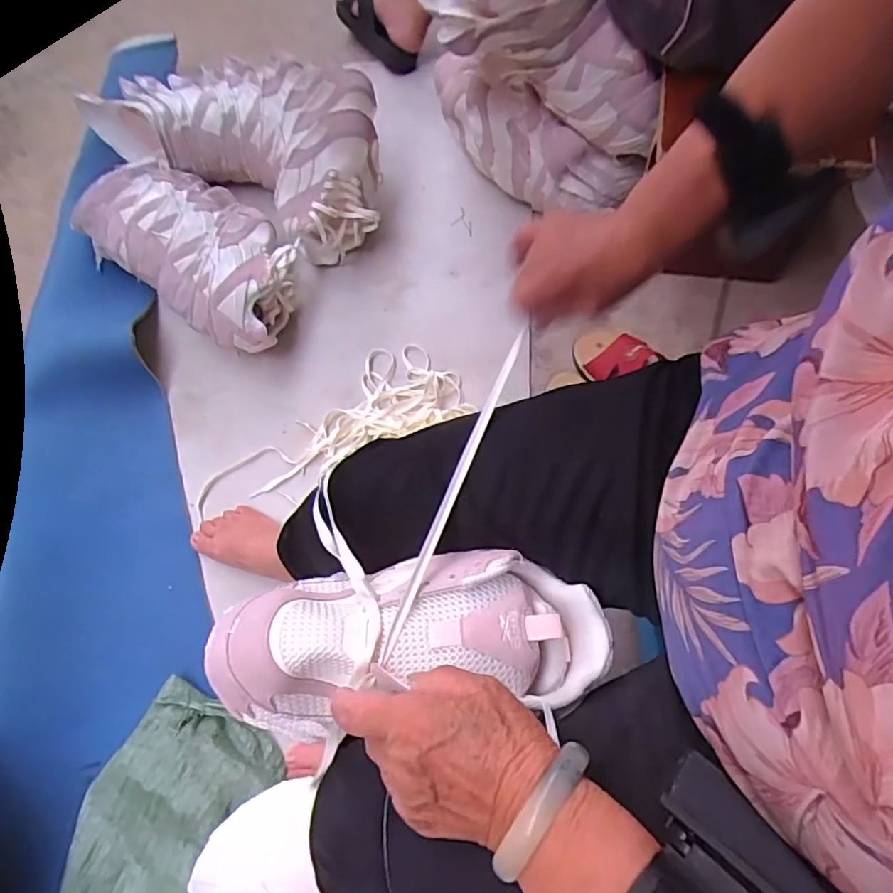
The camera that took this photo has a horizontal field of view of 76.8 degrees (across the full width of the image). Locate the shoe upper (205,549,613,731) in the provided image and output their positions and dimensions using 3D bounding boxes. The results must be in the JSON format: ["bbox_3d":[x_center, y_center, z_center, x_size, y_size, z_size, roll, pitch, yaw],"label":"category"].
[{"bbox_3d":[-0.019,0.121,0.365,0.250,0.061,0.097,-3,70,-6],"label":"shoe upper"}]

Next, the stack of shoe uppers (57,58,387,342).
[{"bbox_3d":[-0.301,-0.482,0.879,0.453,0.195,0.206,31,73,12],"label":"stack of shoe uppers"}]

